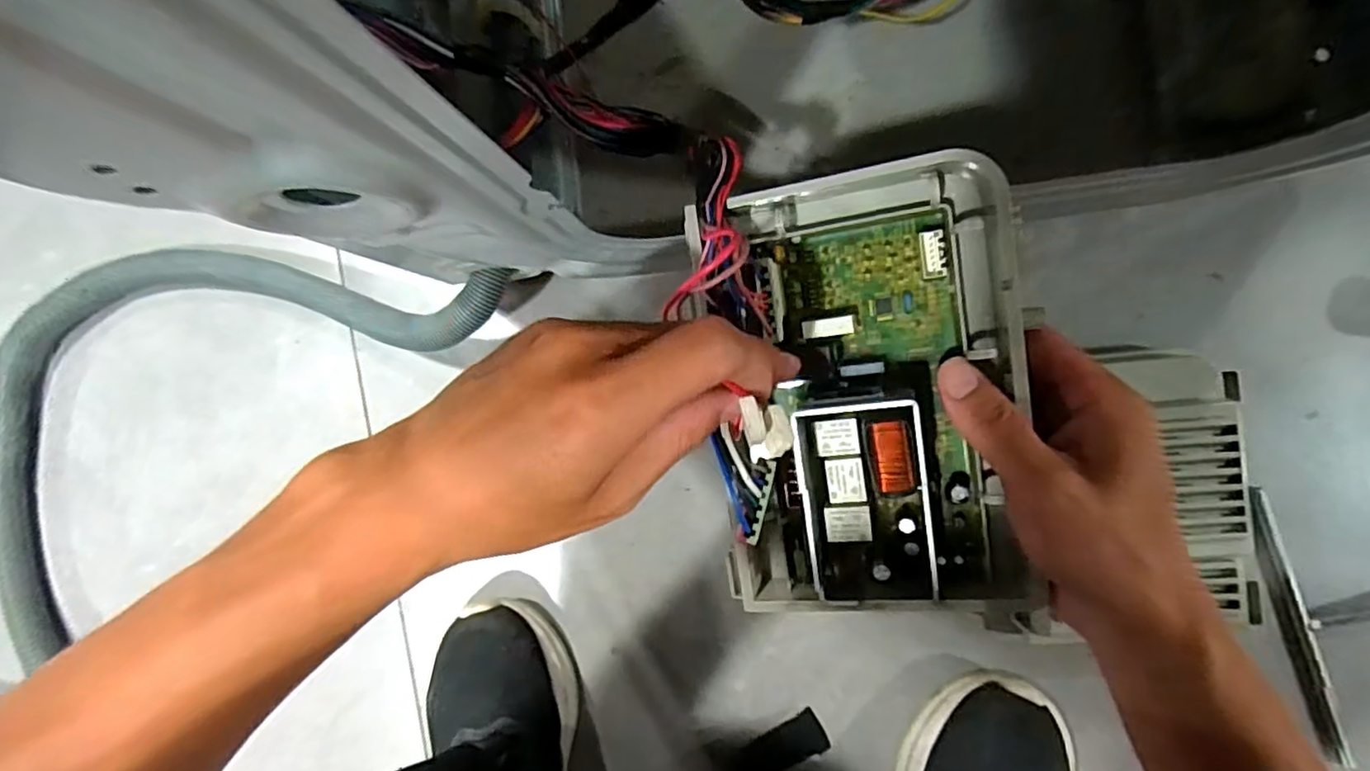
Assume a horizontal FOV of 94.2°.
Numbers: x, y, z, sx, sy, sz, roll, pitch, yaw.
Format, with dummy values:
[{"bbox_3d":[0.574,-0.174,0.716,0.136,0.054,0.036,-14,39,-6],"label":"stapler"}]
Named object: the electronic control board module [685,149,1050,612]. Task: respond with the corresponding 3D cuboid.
[{"bbox_3d":[0.071,0.004,0.263,0.120,0.053,0.183,-6,89,7],"label":"electronic control board module"}]

